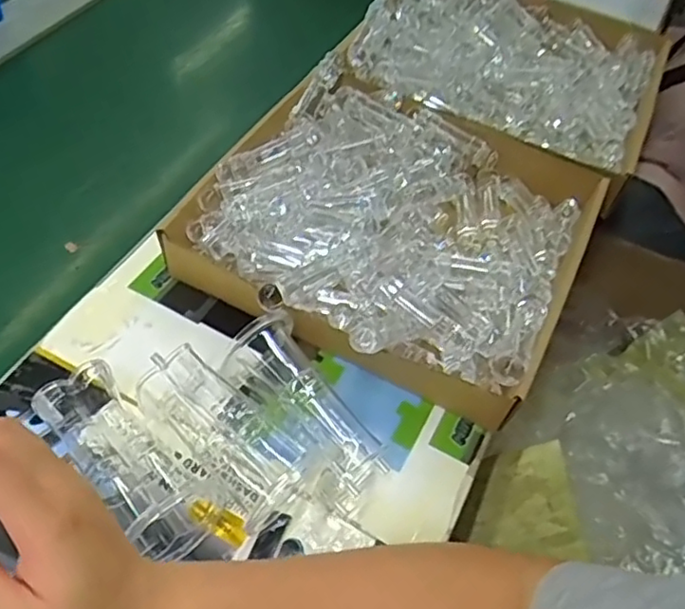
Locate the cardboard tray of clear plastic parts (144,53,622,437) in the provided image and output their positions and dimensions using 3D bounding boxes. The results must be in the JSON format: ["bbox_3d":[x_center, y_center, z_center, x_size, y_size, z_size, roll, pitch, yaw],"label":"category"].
[{"bbox_3d":[0.045,-0.074,0.551,0.304,0.065,0.296,26,55,14],"label":"cardboard tray of clear plastic parts"}]

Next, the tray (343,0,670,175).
[{"bbox_3d":[0.183,-0.274,0.710,0.323,0.056,0.286,23,55,12],"label":"tray"}]

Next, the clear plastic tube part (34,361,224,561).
[{"bbox_3d":[-0.142,0.103,0.426,0.060,0.049,0.136,-36,64,-28],"label":"clear plastic tube part"}]

